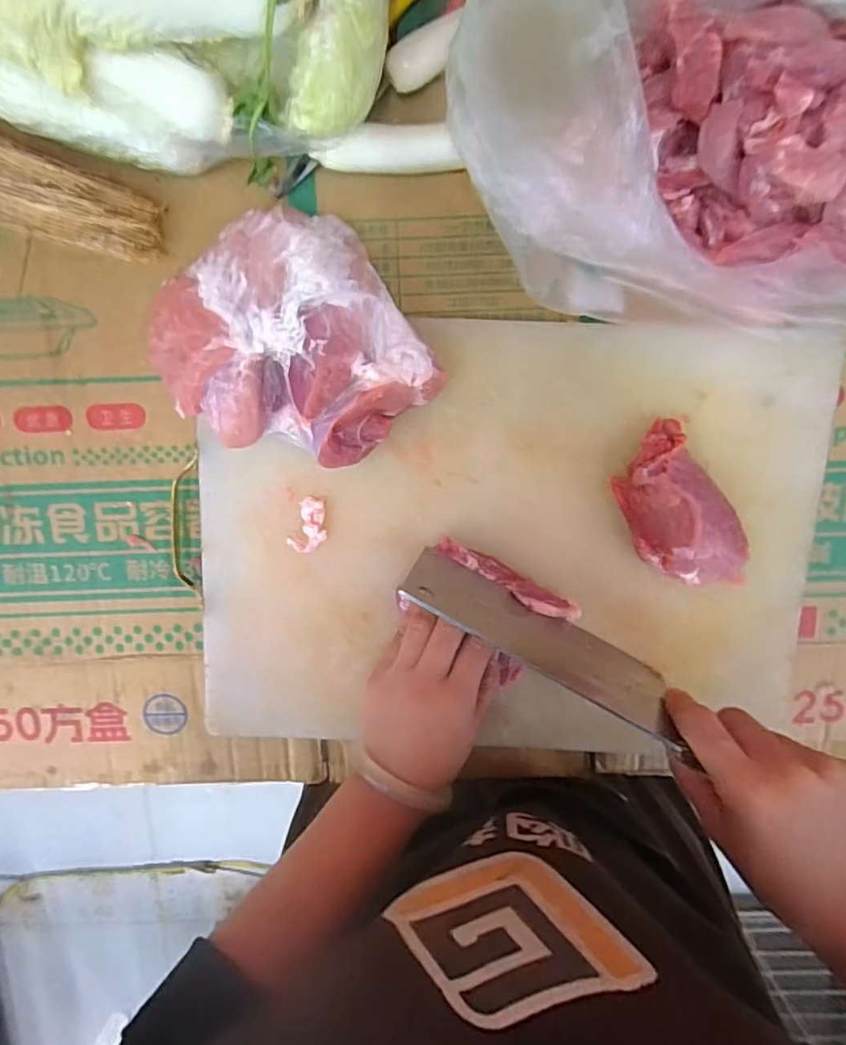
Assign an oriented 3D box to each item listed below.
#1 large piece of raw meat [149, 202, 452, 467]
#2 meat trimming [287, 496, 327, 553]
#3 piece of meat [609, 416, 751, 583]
[{"bbox_3d":[-0.082,-0.109,0.365,0.143,0.071,0.150,0,100,1],"label":"large piece of raw meat"},{"bbox_3d":[-0.080,0.002,0.405,0.024,0.011,0.041,21,99,-3],"label":"meat trimming"},{"bbox_3d":[0.173,0.000,0.378,0.063,0.044,0.124,-34,98,6],"label":"piece of meat"}]

